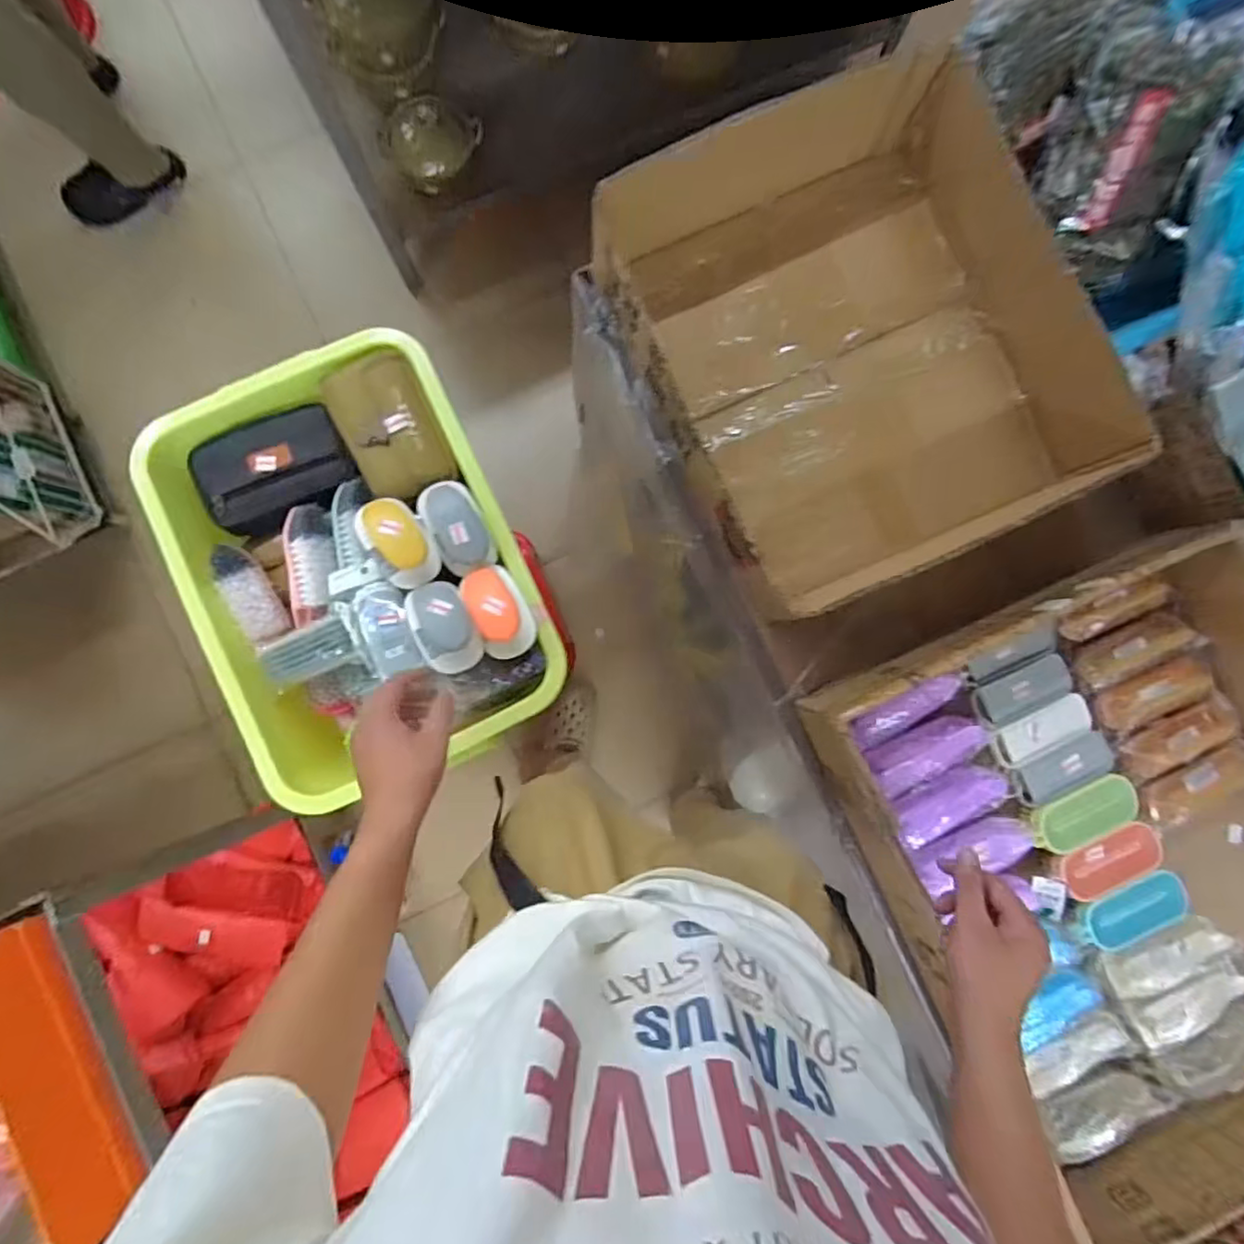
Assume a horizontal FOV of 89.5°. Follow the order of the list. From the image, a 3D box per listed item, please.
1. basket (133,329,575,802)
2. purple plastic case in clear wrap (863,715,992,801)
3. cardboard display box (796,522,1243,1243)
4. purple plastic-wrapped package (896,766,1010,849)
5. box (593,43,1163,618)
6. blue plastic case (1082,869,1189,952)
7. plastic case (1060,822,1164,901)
[{"bbox_3d":[-0.323,-0.068,0.741,0.366,0.140,0.471,-25,88,-3],"label":"basket"},{"bbox_3d":[0.342,0.141,0.691,0.138,0.043,0.051,-25,88,-3],"label":"purple plastic case in clear wrap"},{"bbox_3d":[0.540,0.254,0.678,0.496,0.170,0.573,-22,87,-3],"label":"cardboard display box"},{"bbox_3d":[0.358,0.193,0.687,0.129,0.042,0.059,-28,88,-3],"label":"purple plastic-wrapped package"},{"bbox_3d":[0.258,-0.299,0.736,0.431,0.193,0.479,-25,88,-3],"label":"box"},{"bbox_3d":[0.571,0.324,0.695,0.126,0.013,0.056,-24,88,-3],"label":"blue plastic case"},{"bbox_3d":[0.552,0.269,0.706,0.121,0.009,0.050,-24,88,-3],"label":"plastic case"}]

